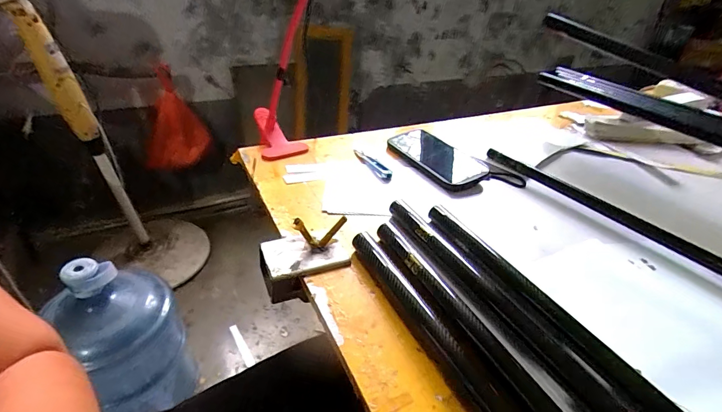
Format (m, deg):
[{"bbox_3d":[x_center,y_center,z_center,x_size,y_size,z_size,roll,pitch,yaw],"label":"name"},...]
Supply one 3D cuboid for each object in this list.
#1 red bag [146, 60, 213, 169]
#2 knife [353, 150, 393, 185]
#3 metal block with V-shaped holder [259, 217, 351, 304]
[{"bbox_3d":[-0.711,-0.309,1.363,0.242,0.365,0.102,-12,37,-22],"label":"red bag"},{"bbox_3d":[0.017,-0.062,0.545,0.020,0.011,0.095,-15,40,-25],"label":"knife"},{"bbox_3d":[-0.057,0.050,0.372,0.085,0.062,0.066,-8,37,-16],"label":"metal block with V-shaped holder"}]

